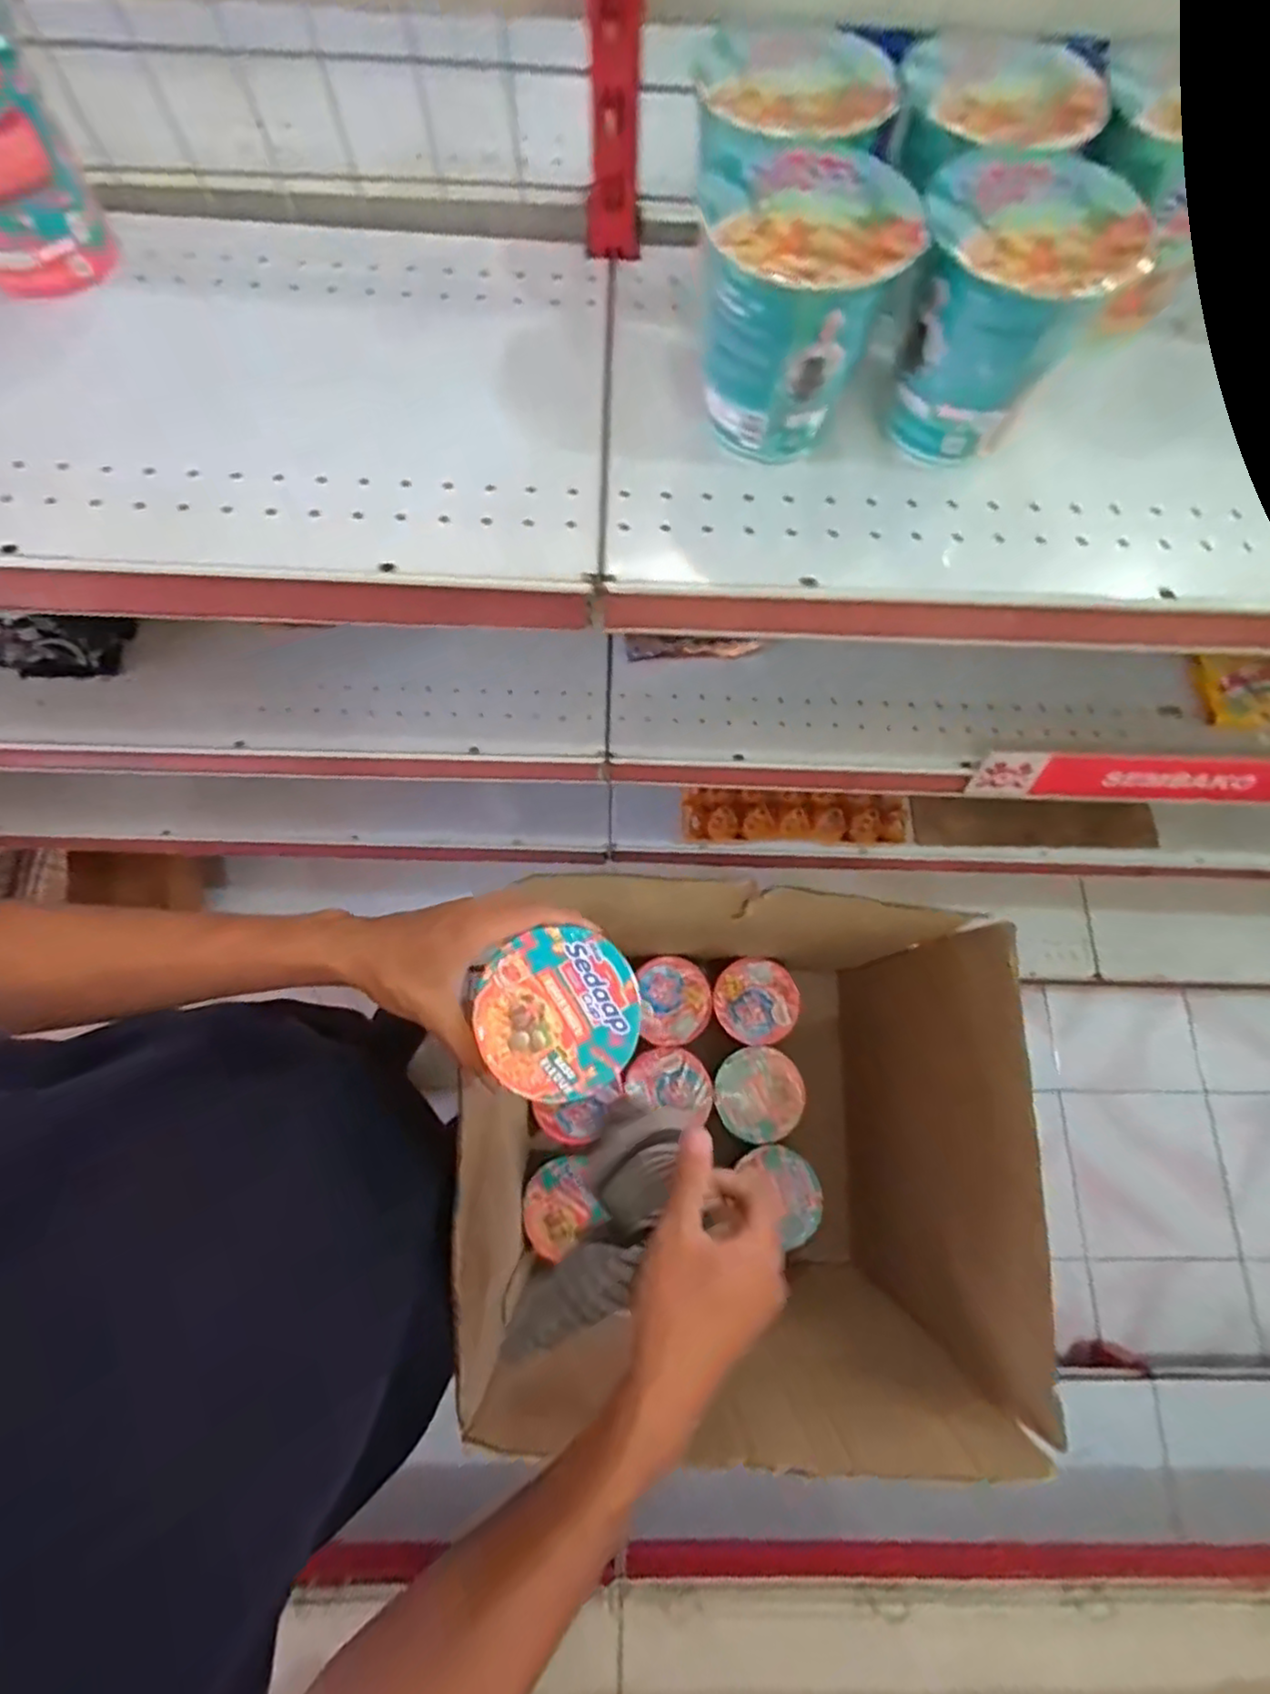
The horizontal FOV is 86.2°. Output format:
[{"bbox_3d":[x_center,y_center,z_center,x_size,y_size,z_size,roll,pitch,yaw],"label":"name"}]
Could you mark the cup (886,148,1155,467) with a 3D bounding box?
[{"bbox_3d":[0.196,-0.289,0.376,0.099,0.102,0.097,0,74,-1],"label":"cup"}]

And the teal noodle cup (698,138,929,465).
[{"bbox_3d":[0.086,-0.290,0.374,0.101,0.103,0.096,0,74,-1],"label":"teal noodle cup"}]

